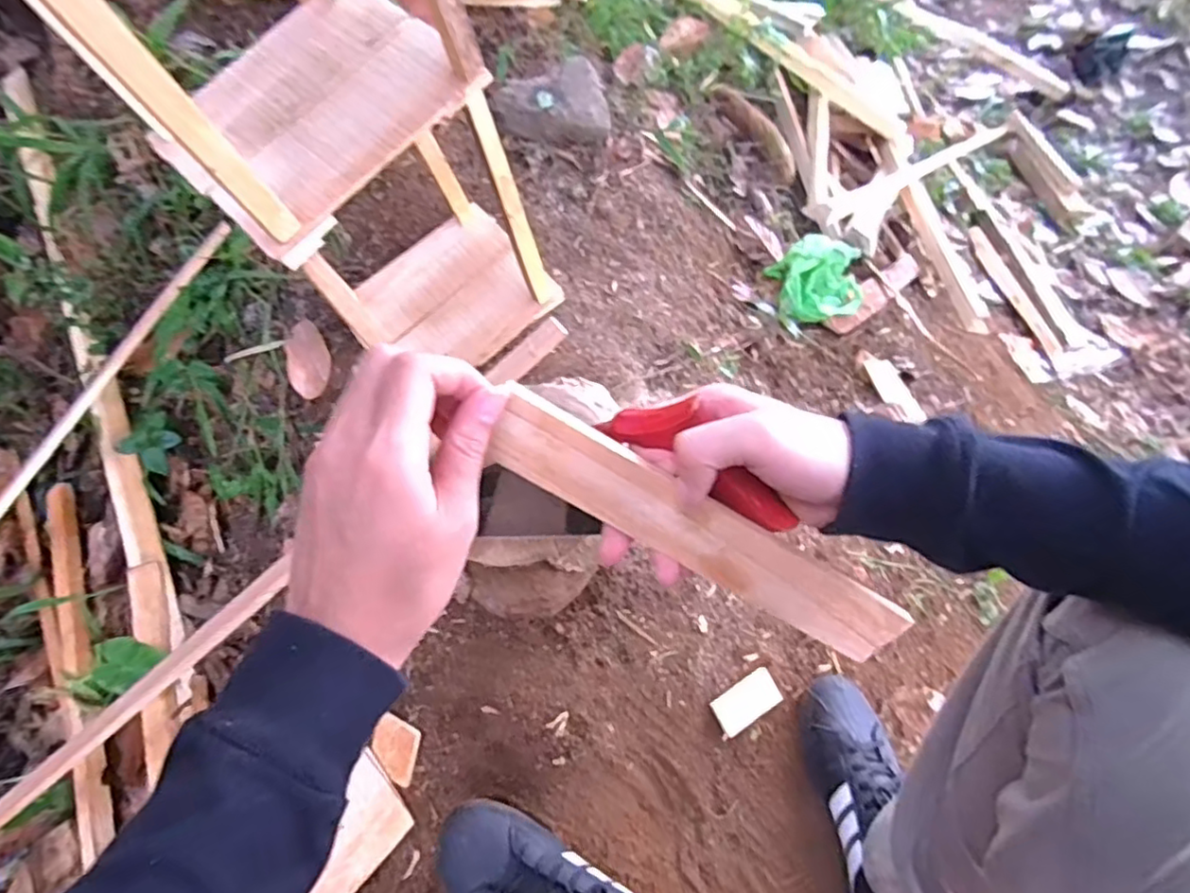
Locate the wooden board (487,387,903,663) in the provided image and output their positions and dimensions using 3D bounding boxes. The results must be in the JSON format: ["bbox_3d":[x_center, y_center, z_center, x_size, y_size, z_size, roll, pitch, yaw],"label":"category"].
[{"bbox_3d":[0.055,0.045,0.326,0.231,0.041,0.006,30,25,-10],"label":"wooden board"}]

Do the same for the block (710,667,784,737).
[{"bbox_3d":[0.161,0.272,0.689,0.073,0.018,0.040,-29,63,-11],"label":"block"}]

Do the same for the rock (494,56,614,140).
[{"bbox_3d":[-0.069,-0.518,0.982,0.168,0.079,0.107,-18,61,-6],"label":"rock"}]

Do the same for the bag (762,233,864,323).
[{"bbox_3d":[0.369,-0.274,1.079,0.181,0.075,0.143,-14,61,-3],"label":"bag"}]

